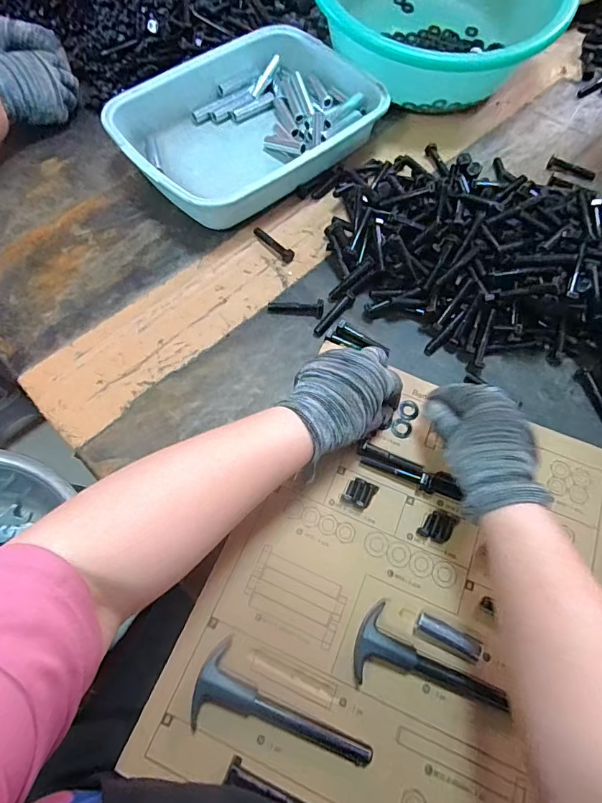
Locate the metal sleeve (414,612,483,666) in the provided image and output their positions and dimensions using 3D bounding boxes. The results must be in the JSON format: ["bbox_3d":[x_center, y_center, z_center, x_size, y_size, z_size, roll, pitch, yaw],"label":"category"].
[{"bbox_3d":[0.112,0.181,0.340,0.050,0.013,0.018,25,68,10],"label":"metal sleeve"}]

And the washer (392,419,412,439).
[{"bbox_3d":[0.094,0.025,0.417,0.018,0.004,0.019,0,66,0],"label":"washer"}]

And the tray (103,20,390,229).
[{"bbox_3d":[-0.065,-0.360,0.570,0.327,0.053,0.234,-39,71,-16],"label":"tray"}]

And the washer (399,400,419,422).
[{"bbox_3d":[0.103,0.008,0.426,0.018,0.004,0.021,19,67,8],"label":"washer"}]

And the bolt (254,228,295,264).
[{"bbox_3d":[-0.032,-0.185,0.522,0.013,0.015,0.064,-40,73,-16],"label":"bolt"}]

